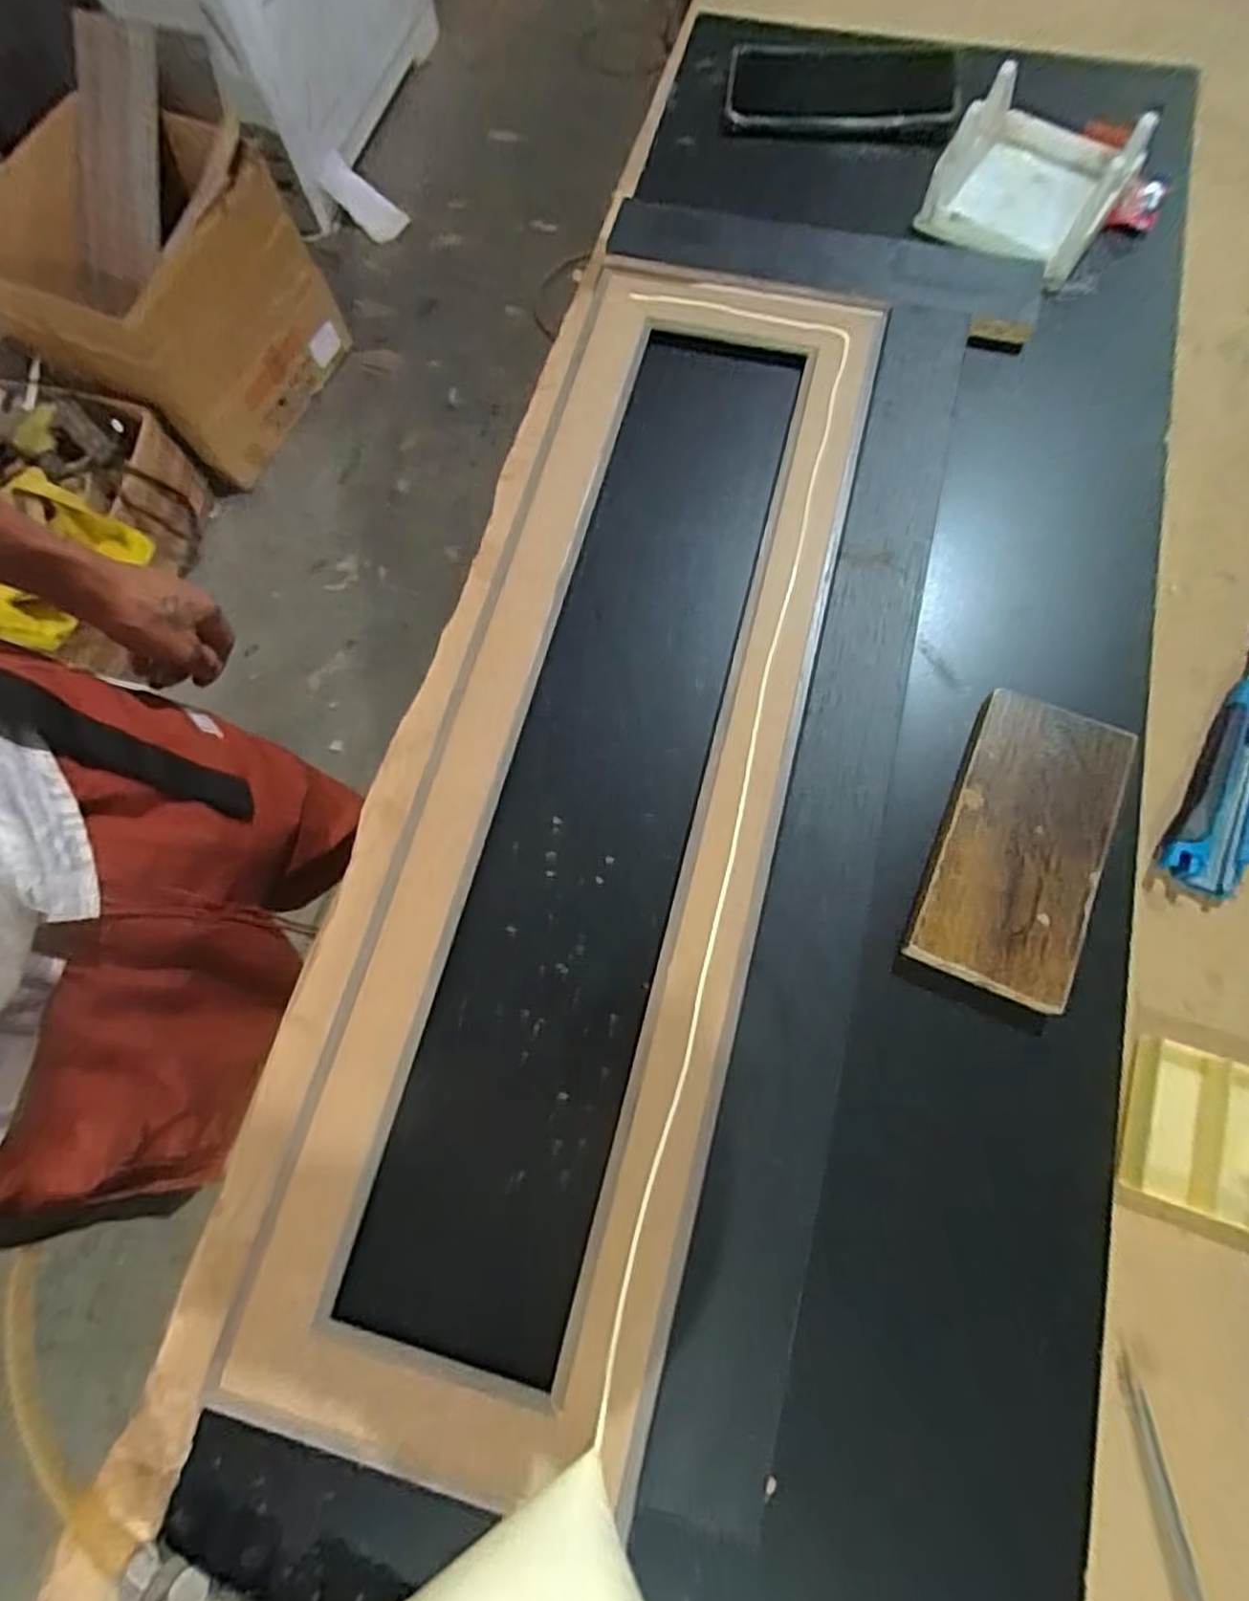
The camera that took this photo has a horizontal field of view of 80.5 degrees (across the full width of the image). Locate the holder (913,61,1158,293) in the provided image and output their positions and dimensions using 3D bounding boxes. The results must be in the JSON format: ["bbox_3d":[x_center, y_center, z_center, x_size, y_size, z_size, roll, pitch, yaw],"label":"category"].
[{"bbox_3d":[0.269,-0.414,0.486,0.111,0.046,0.106,33,77,11],"label":"holder"}]

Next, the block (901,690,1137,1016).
[{"bbox_3d":[0.203,0.022,0.381,0.076,0.018,0.152,22,75,9],"label":"block"}]

